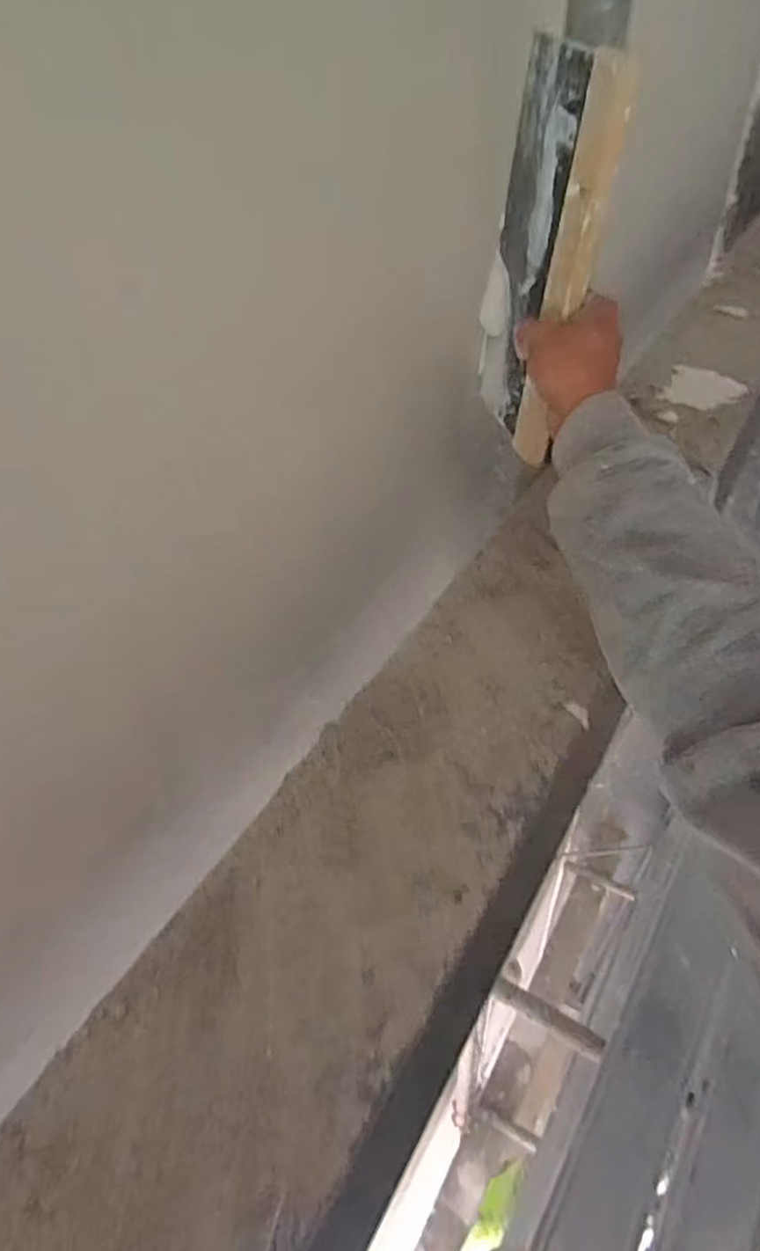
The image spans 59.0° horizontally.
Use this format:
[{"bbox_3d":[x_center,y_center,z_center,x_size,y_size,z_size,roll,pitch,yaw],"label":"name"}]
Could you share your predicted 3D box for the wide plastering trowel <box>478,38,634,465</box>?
[{"bbox_3d":[0.111,-0.246,0.470,0.036,0.238,0.124,-10,44,-4],"label":"wide plastering trowel"}]

